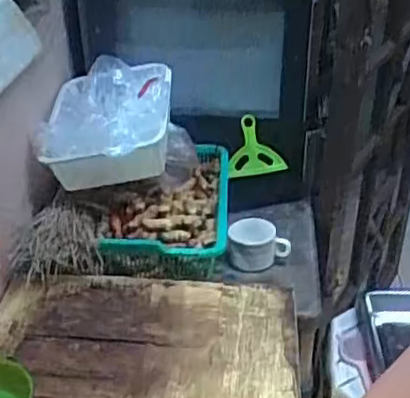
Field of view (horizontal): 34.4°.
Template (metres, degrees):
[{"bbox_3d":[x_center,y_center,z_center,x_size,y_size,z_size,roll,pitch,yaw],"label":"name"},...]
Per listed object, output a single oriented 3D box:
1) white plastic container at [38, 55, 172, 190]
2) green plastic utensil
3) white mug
[{"bbox_3d":[-0.176,-0.145,1.244,0.216,0.114,0.341,-1,31,1],"label":"white plastic container"},{"bbox_3d":[0.098,-0.117,1.443,0.132,0.024,0.138,-11,66,-15],"label":"green plastic utensil"},{"bbox_3d":[0.097,0.083,1.222,0.111,0.062,0.083,-1,31,0],"label":"white mug"}]

